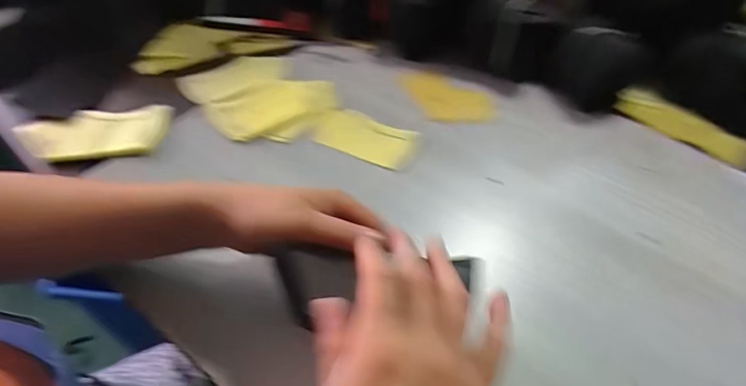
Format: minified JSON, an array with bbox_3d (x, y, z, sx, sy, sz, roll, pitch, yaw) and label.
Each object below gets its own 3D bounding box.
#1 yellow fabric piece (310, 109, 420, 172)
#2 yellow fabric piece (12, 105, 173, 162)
[{"bbox_3d":[-0.011,-0.068,0.523,0.122,0.012,0.066,19,50,11],"label":"yellow fabric piece"},{"bbox_3d":[-0.313,-0.067,0.479,0.155,0.011,0.073,-1,49,-7],"label":"yellow fabric piece"}]

